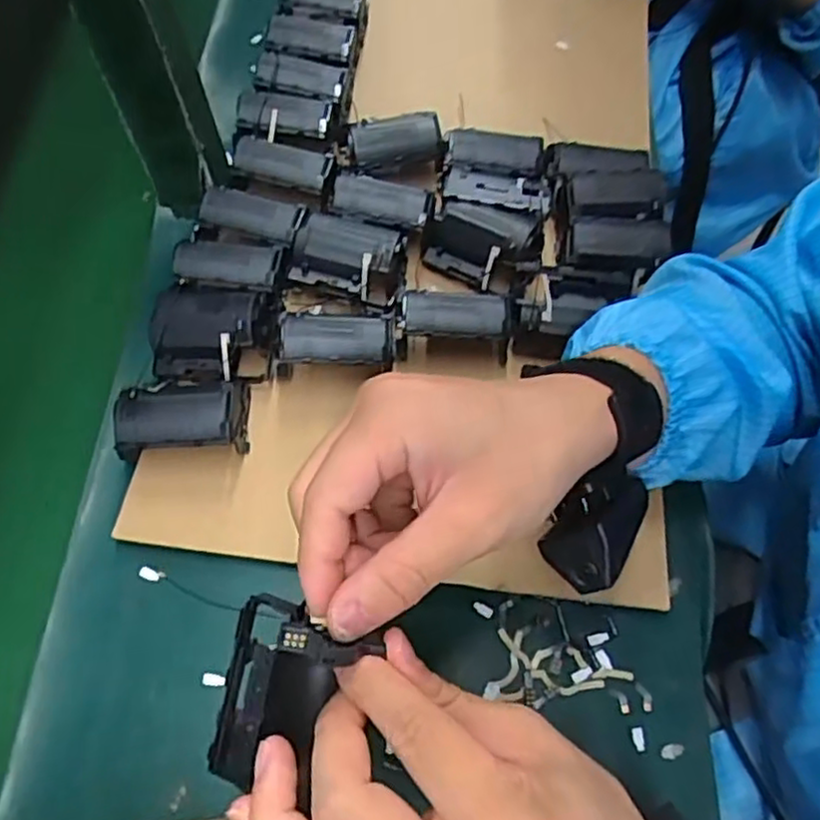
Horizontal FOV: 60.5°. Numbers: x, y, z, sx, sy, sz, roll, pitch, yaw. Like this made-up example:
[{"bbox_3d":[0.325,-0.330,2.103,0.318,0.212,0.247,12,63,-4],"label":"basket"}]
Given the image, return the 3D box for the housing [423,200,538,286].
[{"bbox_3d":[0.046,-0.109,0.458,0.064,0.049,0.030,24,32,13],"label":"housing"}]

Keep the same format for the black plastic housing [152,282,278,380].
[{"bbox_3d":[-0.119,-0.046,0.423,0.069,0.035,0.051,2,63,2],"label":"black plastic housing"}]

